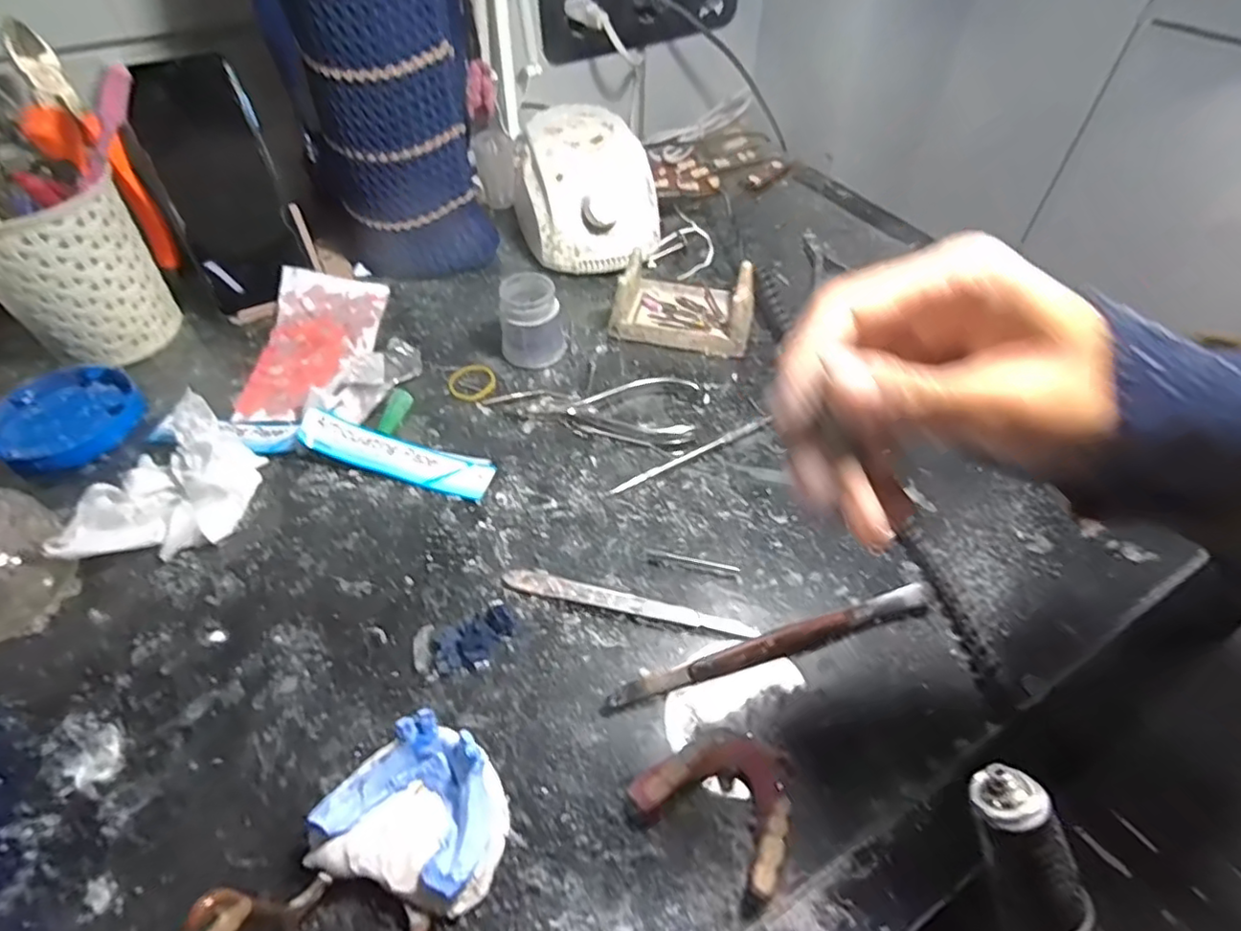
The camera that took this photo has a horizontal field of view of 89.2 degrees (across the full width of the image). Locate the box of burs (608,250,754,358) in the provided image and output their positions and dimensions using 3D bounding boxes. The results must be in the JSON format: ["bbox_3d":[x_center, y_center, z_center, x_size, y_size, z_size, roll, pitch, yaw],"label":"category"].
[{"bbox_3d":[0.048,-0.118,0.458,0.096,0.040,0.067,16,52,12],"label":"box of burs"}]

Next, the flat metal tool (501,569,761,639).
[{"bbox_3d":[0.004,0.070,0.321,0.129,0.005,0.012,11,51,8],"label":"flat metal tool"}]

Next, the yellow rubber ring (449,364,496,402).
[{"bbox_3d":[-0.101,-0.058,0.431,0.031,0.004,0.035,-22,54,-18],"label":"yellow rubber ring"}]

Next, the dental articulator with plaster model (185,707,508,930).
[{"bbox_3d":[-0.090,0.144,0.222,0.068,0.062,0.112,23,54,17],"label":"dental articulator with plaster model"}]

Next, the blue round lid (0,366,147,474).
[{"bbox_3d":[-0.355,-0.033,0.400,0.082,0.014,0.080,0,50,0],"label":"blue round lid"}]

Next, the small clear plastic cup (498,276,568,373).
[{"bbox_3d":[-0.061,-0.100,0.437,0.041,0.049,0.040,0,50,0],"label":"small clear plastic cup"}]

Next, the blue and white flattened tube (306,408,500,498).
[{"bbox_3d":[-0.133,-0.007,0.373,0.115,0.021,0.027,13,51,10],"label":"blue and white flattened tube"}]

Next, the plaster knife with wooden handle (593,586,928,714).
[{"bbox_3d":[0.076,0.087,0.304,0.173,0.013,0.011,-14,52,-12],"label":"plaster knife with wooden handle"}]

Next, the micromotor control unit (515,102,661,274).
[{"bbox_3d":[-0.028,-0.225,0.517,0.112,0.082,0.135,-4,51,-4],"label":"micromotor control unit"}]

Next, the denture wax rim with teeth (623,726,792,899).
[{"bbox_3d":[0.043,0.133,0.261,0.061,0.017,0.055,26,55,19],"label":"denture wax rim with teeth"}]

